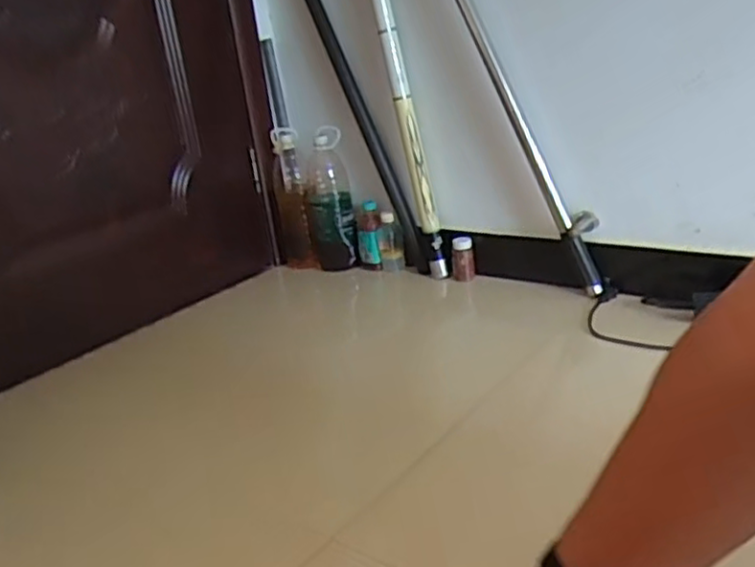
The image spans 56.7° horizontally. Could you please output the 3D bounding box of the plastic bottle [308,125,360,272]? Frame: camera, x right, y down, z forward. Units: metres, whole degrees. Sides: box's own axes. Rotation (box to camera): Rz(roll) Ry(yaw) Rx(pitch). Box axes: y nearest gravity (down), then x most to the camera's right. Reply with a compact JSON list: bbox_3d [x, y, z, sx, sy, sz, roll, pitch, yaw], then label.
[{"bbox_3d":[-0.108,-0.187,1.627,0.101,0.313,0.104,-9,20,-8],"label":"plastic bottle"}]

